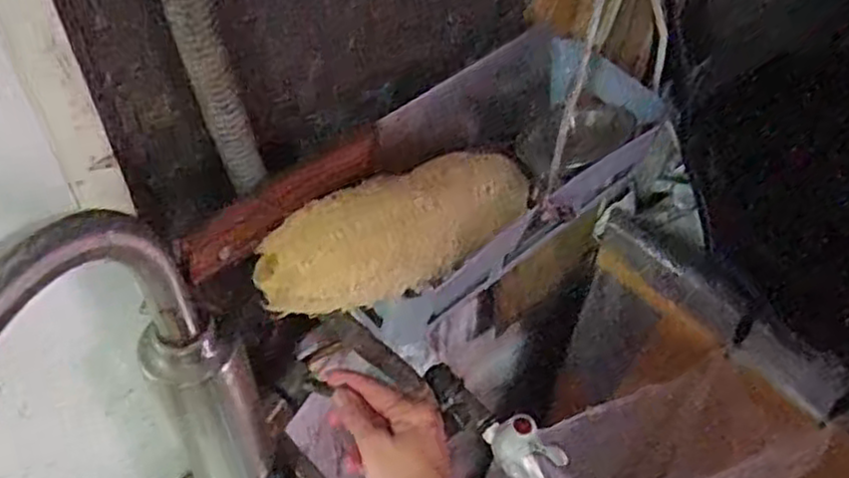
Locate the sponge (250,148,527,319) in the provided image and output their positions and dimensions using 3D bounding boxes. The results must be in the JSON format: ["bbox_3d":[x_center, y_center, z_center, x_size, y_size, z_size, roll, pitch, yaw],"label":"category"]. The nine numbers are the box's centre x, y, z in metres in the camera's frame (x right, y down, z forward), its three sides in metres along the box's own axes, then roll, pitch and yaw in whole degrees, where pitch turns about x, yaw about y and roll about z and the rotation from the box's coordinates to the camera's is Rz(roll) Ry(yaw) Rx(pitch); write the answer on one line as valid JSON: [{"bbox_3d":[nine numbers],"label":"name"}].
[{"bbox_3d":[-0.005,-0.007,0.398,0.039,0.051,0.183,38,38,27],"label":"sponge"}]

